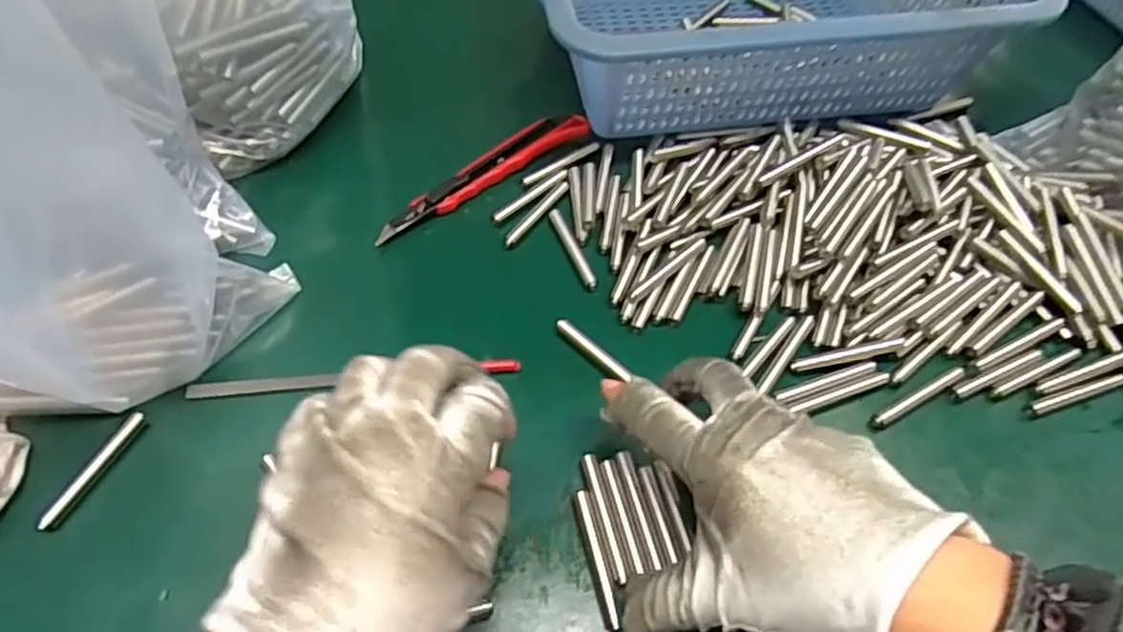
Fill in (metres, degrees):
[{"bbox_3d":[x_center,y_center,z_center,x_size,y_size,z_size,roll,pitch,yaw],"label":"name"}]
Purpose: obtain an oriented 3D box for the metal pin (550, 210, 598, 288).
[{"bbox_3d":[0.006,-0.039,0.402,0.008,0.005,0.058,-18,60,-14],"label":"metal pin"}]

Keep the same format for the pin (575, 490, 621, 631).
[{"bbox_3d":[0.015,0.103,0.303,0.007,0.006,0.058,-8,57,-11],"label":"pin"}]

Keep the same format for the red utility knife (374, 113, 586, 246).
[{"bbox_3d":[-0.046,-0.086,0.428,0.149,0.008,0.023,-35,65,-25],"label":"red utility knife"}]

